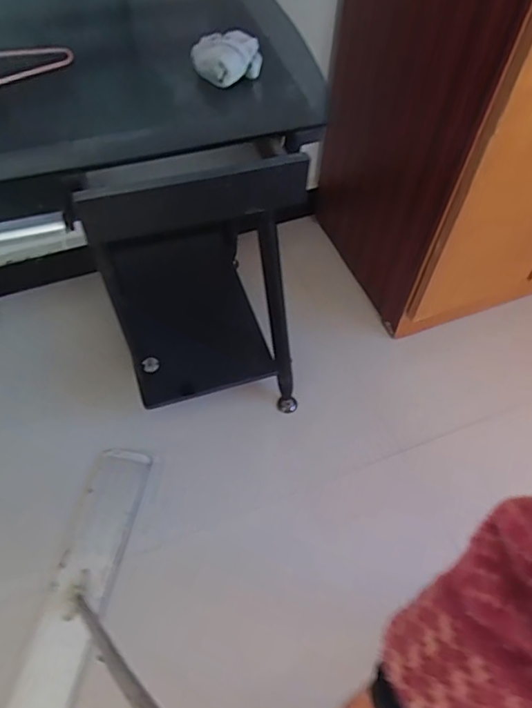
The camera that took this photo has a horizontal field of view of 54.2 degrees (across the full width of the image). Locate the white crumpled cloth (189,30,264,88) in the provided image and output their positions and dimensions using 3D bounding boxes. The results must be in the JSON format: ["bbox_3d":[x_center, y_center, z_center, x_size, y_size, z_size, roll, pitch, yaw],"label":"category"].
[{"bbox_3d":[-0.053,-0.394,0.692,0.091,0.039,0.076,-1,56,-3],"label":"white crumpled cloth"}]

